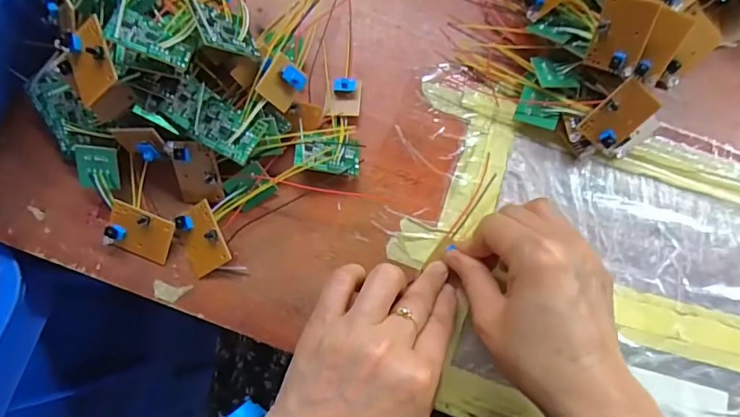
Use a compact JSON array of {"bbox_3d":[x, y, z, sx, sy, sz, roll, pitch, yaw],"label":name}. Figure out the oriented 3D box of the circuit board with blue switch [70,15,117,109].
[{"bbox_3d":[-0.162,-0.085,0.281,0.031,0.008,0.046,-28,77,25],"label":"circuit board with blue switch"}]

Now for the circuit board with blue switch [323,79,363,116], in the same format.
[{"bbox_3d":[-0.019,-0.079,0.346,0.024,0.013,0.030,8,78,2],"label":"circuit board with blue switch"}]

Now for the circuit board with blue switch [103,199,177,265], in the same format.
[{"bbox_3d":[-0.153,0.017,0.322,0.043,0.008,0.031,20,101,2],"label":"circuit board with blue switch"}]

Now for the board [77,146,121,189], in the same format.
[{"bbox_3d":[-0.181,-0.027,0.326,0.025,0.005,0.027,1,101,-18],"label":"board"}]

